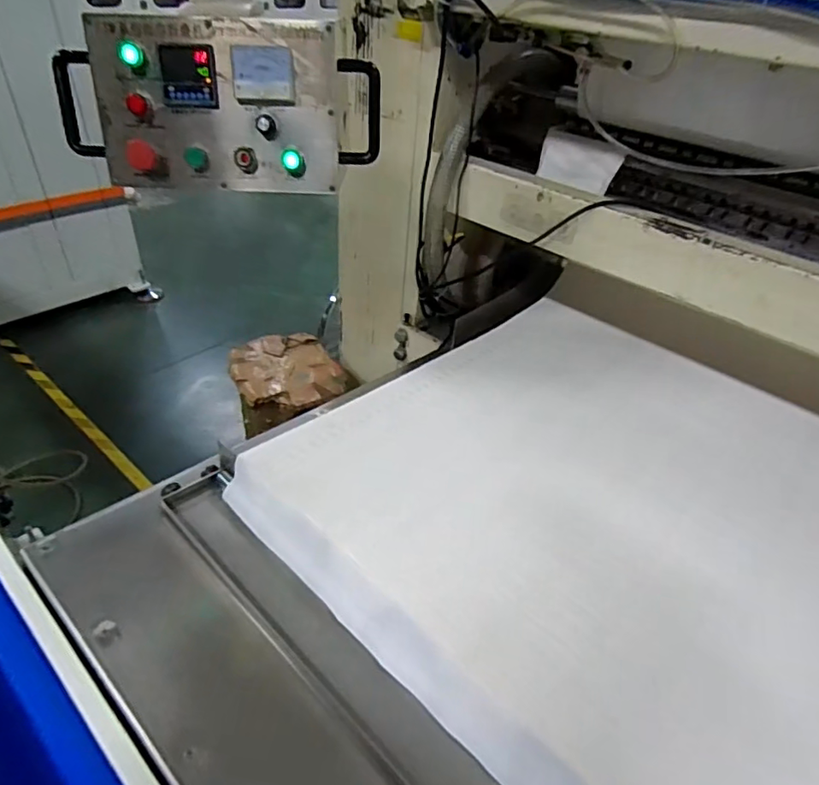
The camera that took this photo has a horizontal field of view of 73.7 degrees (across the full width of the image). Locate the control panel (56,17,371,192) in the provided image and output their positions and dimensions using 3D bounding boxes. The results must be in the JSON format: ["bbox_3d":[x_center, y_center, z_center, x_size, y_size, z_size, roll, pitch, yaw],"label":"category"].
[{"bbox_3d":[-0.271,-0.404,0.782,0.451,0.207,0.084,2,36,-4],"label":"control panel"}]

